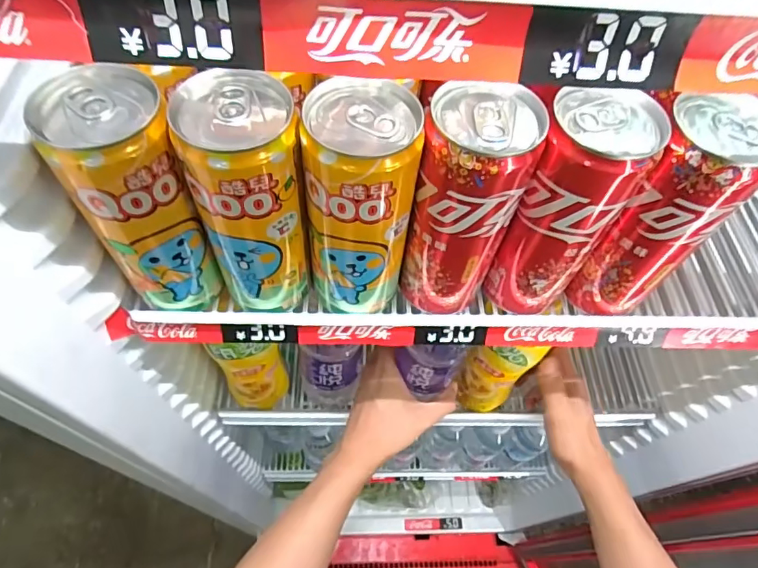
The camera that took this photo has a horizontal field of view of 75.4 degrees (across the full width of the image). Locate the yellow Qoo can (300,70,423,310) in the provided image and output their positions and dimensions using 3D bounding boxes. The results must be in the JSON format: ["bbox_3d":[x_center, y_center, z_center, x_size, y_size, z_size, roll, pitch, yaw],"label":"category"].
[{"bbox_3d":[-0.009,-0.037,0.269,0.054,0.141,0.048,7,59,0],"label":"yellow Qoo can"}]

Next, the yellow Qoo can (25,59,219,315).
[{"bbox_3d":[-0.124,-0.040,0.263,0.049,0.137,0.050,2,59,-3],"label":"yellow Qoo can"}]

